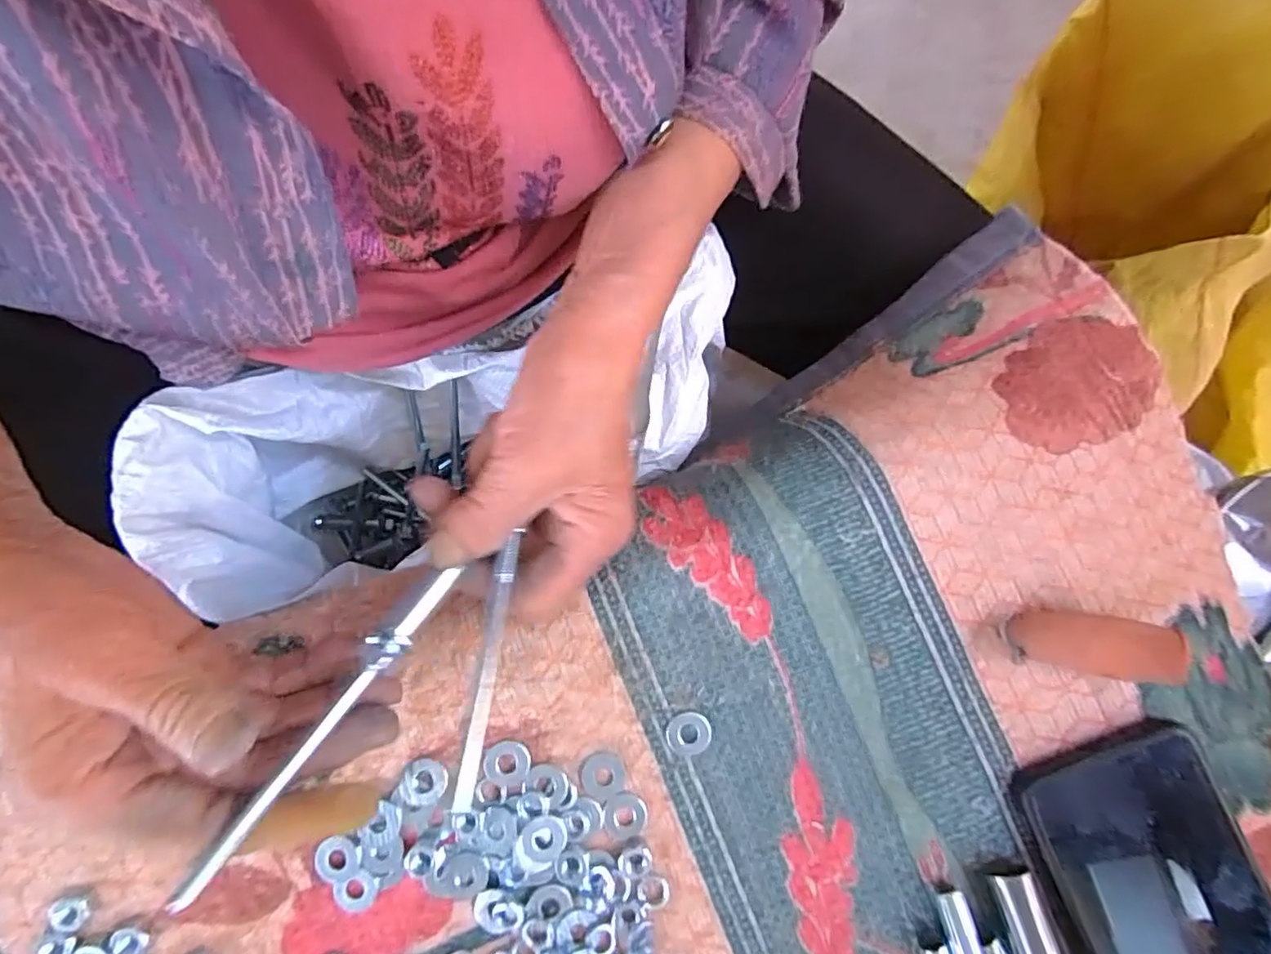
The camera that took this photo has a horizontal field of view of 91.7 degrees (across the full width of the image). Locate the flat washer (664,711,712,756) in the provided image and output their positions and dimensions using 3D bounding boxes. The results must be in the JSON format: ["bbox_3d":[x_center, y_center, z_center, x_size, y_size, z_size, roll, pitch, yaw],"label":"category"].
[{"bbox_3d":[0.023,0.110,0.265,0.019,0.004,0.018,-7,83,-2],"label":"flat washer"}]

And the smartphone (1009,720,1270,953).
[{"bbox_3d":[0.213,0.181,0.242,0.078,0.015,0.147,-19,84,-4],"label":"smartphone"}]

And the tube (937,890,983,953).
[{"bbox_3d":[0.134,0.190,0.247,0.009,0.008,0.041,-13,84,-3],"label":"tube"}]

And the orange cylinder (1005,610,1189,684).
[{"bbox_3d":[0.187,0.069,0.255,0.062,0.024,0.024,8,83,0],"label":"orange cylinder"}]

